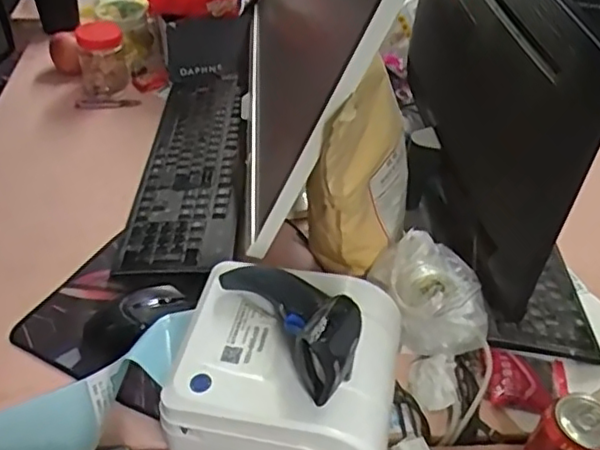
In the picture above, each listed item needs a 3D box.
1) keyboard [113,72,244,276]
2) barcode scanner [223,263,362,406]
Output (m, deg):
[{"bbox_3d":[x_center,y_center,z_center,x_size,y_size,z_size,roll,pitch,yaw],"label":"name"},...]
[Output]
[{"bbox_3d":[-0.155,-0.102,0.923,0.148,0.040,0.489,2,43,-2],"label":"keyboard"},{"bbox_3d":[-0.007,0.075,0.552,0.066,0.071,0.161,-19,34,-23],"label":"barcode scanner"}]

